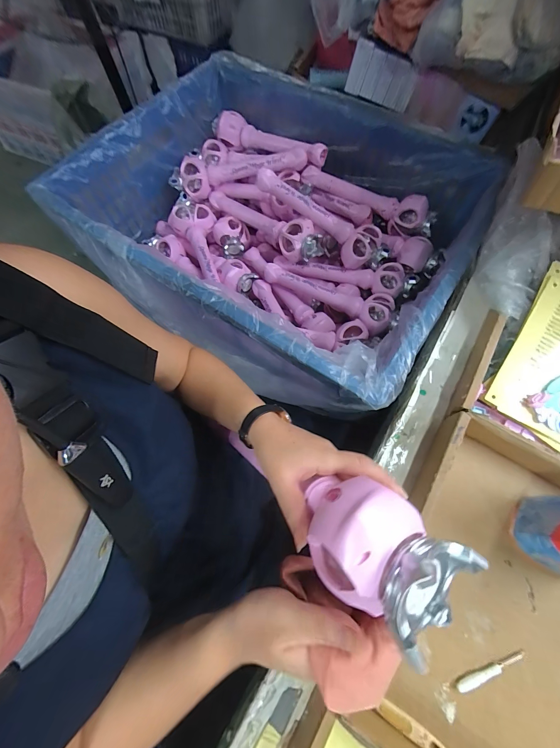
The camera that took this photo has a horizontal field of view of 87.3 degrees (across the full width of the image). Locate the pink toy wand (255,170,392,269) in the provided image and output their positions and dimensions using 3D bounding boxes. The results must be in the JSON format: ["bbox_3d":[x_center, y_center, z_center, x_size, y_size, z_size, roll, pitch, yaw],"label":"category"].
[{"bbox_3d":[0.098,-0.368,0.710,0.353,0.078,0.081,29,71,-8],"label":"pink toy wand"}]

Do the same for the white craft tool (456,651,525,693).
[{"bbox_3d":[0.230,0.322,0.317,0.084,0.004,0.011,-17,69,-5],"label":"white craft tool"}]

